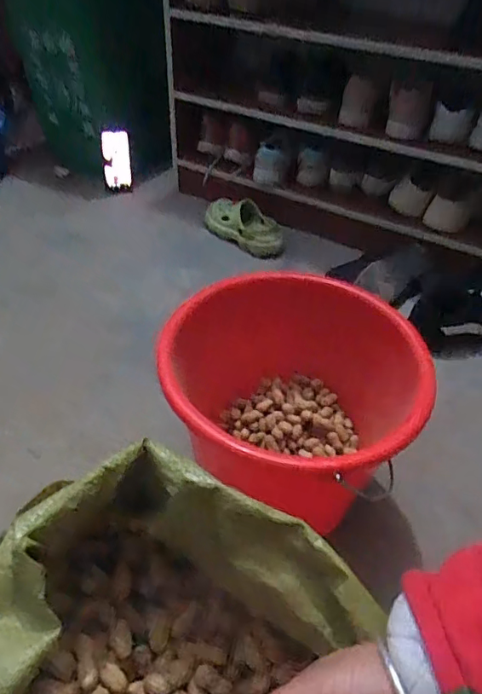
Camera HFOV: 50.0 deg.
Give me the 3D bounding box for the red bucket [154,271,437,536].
[{"bbox_3d":[0.067,0.081,0.676,0.305,0.232,0.312,2,40,-2],"label":"red bucket"}]

